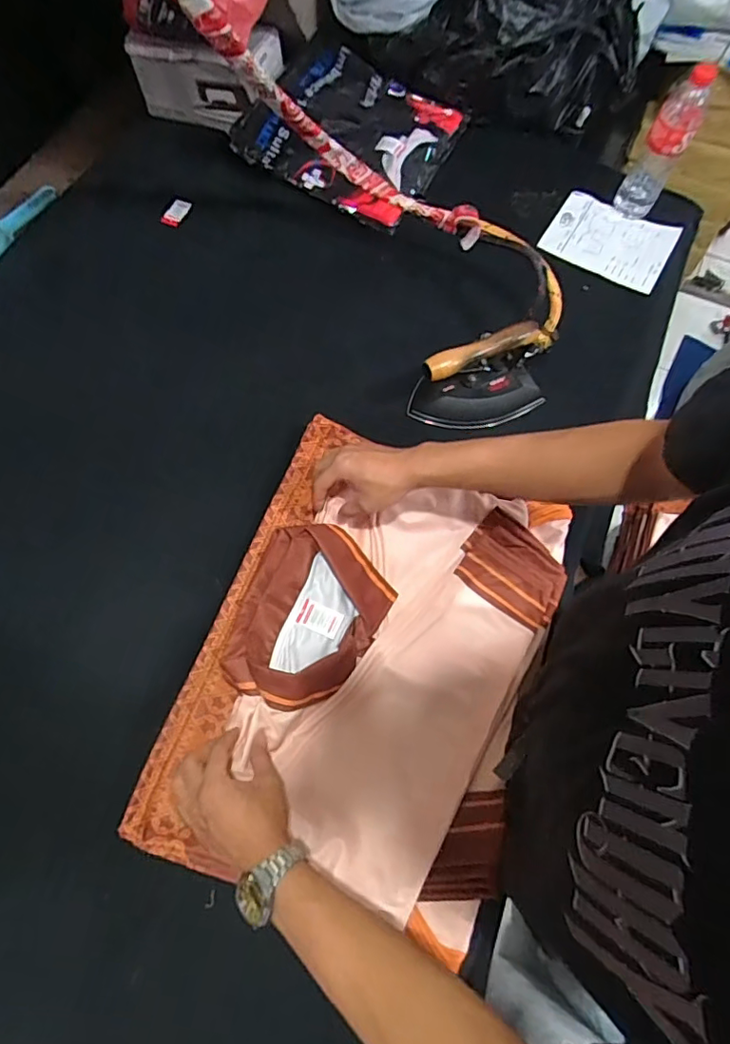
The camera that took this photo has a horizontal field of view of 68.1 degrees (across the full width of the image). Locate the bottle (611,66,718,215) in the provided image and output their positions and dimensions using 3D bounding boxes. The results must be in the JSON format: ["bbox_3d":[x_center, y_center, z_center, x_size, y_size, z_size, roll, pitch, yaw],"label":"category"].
[{"bbox_3d":[0.480,-0.602,0.865,0.066,0.209,0.057,31,71,8],"label":"bottle"}]

